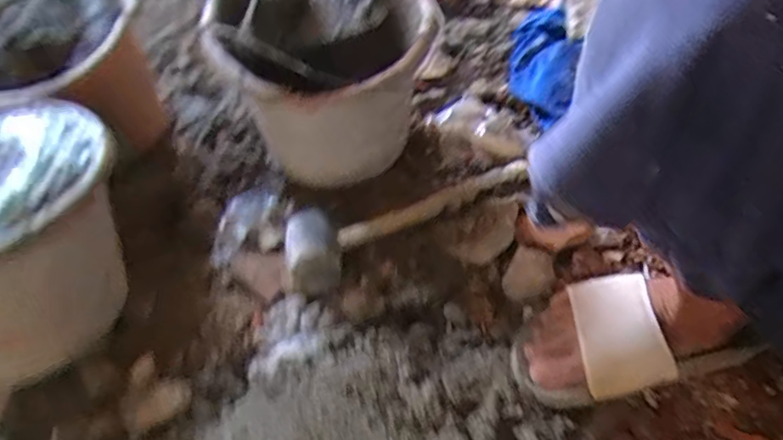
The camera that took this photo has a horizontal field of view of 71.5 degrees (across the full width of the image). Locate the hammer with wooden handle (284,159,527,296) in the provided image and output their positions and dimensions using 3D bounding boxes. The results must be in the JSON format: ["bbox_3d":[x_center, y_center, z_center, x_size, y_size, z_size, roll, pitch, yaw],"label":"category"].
[{"bbox_3d":[0.024,-0.007,0.633,0.312,0.052,0.088,-20,52,-9],"label":"hammer with wooden handle"}]

